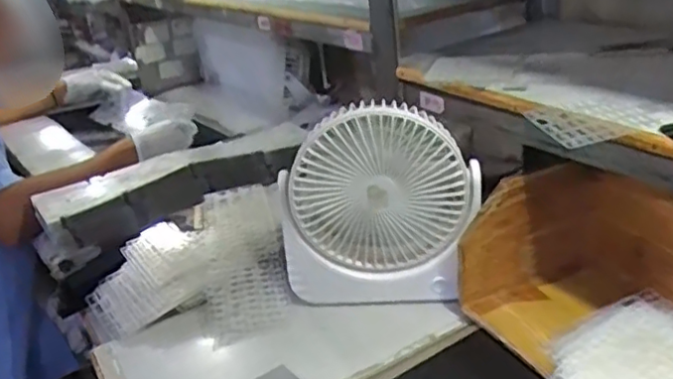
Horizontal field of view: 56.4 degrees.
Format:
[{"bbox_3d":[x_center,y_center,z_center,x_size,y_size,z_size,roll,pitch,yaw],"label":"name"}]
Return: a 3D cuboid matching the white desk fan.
[{"bbox_3d":[0.040,0.018,0.617,0.190,0.198,0.055,1,25,14],"label":"white desk fan"}]

